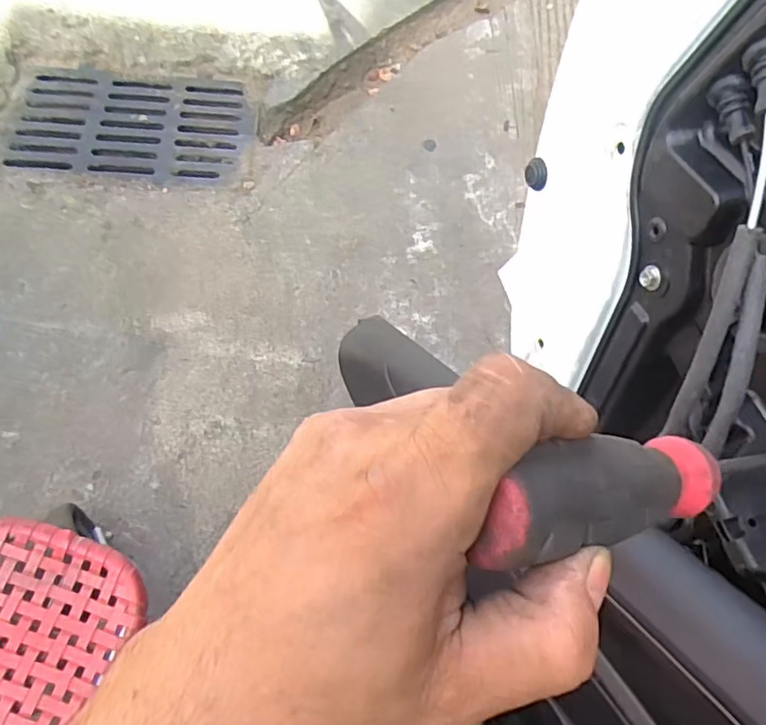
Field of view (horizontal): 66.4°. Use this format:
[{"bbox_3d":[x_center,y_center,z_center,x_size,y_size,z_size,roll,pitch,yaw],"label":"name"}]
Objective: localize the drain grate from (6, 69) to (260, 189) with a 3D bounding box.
[{"bbox_3d":[-0.642,-0.617,1.516,0.584,0.039,0.393,8,61,-1],"label":"drain grate"}]

